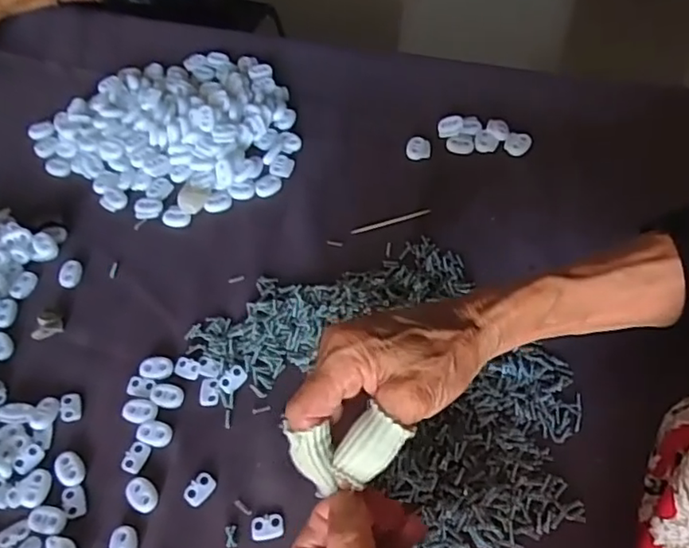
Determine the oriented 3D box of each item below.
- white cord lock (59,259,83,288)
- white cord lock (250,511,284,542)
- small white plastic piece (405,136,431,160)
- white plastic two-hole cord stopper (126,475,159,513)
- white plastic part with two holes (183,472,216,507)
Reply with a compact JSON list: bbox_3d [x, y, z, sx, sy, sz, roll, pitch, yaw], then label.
[{"bbox_3d":[-0.210,0.000,0.466,0.015,0.008,0.024,-9,56,-3],"label":"white cord lock"},{"bbox_3d":[-0.045,0.147,0.354,0.019,0.004,0.014,-13,56,-5],"label":"white cord lock"},{"bbox_3d":[0.063,-0.105,0.514,0.021,0.014,0.019,2,57,5],"label":"small white plastic piece"},{"bbox_3d":[-0.124,0.134,0.370,0.023,0.004,0.016,34,65,23],"label":"white plastic two-hole cord stopper"},{"bbox_3d":[-0.088,0.131,0.370,0.013,0.004,0.020,34,65,23],"label":"white plastic part with two holes"}]

